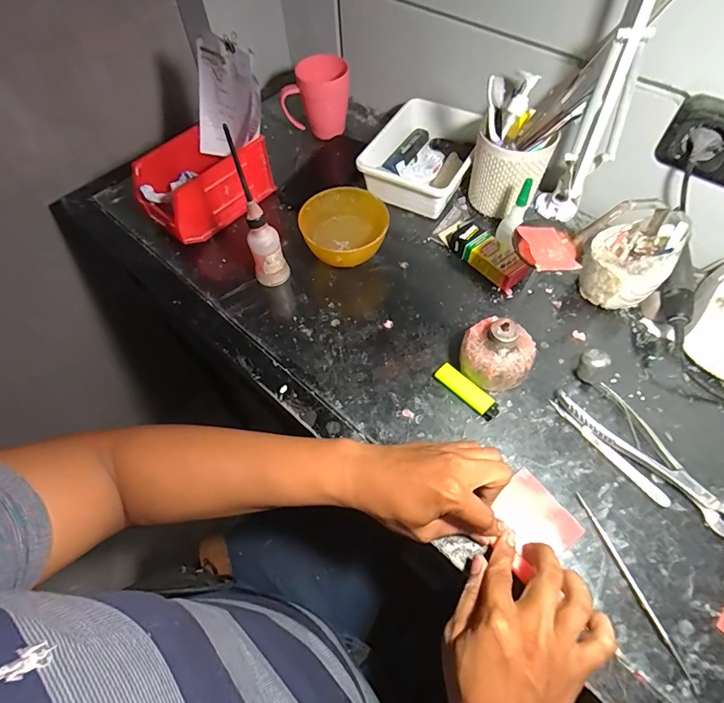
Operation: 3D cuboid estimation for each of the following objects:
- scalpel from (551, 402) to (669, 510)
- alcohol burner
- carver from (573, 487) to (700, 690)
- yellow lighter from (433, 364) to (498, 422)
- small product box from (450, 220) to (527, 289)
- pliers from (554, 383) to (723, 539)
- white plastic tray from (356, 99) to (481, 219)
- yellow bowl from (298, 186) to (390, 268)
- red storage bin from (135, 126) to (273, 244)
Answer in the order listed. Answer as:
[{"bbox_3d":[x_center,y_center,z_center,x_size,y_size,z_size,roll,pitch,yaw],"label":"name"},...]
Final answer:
[{"bbox_3d":[0.251,0.101,0.442,0.012,0.004,0.137,-35,65,-17],"label":"scalpel"},{"bbox_3d":[0.146,0.000,0.466,0.079,0.075,0.068,36,67,20],"label":"alcohol burner"},{"bbox_3d":[0.239,0.204,0.381,0.008,0.004,0.160,-17,61,-8],"label":"carver"},{"bbox_3d":[0.116,0.044,0.475,0.078,0.012,0.023,40,69,22],"label":"yellow lighter"},{"bbox_3d":[0.163,-0.127,0.567,0.044,0.030,0.106,-36,65,-17],"label":"small product box"},{"bbox_3d":[0.293,0.099,0.436,0.053,0.012,0.194,-39,66,-18],"label":"pliers"},{"bbox_3d":[0.092,-0.289,0.645,0.140,0.065,0.177,20,63,13],"label":"white plastic tray"},{"bbox_3d":[-0.021,-0.152,0.567,0.106,0.065,0.114,-1,60,2],"label":"yellow bowl"},{"bbox_3d":[-0.221,-0.240,0.611,0.096,0.093,0.170,37,68,21],"label":"red storage bin"}]

